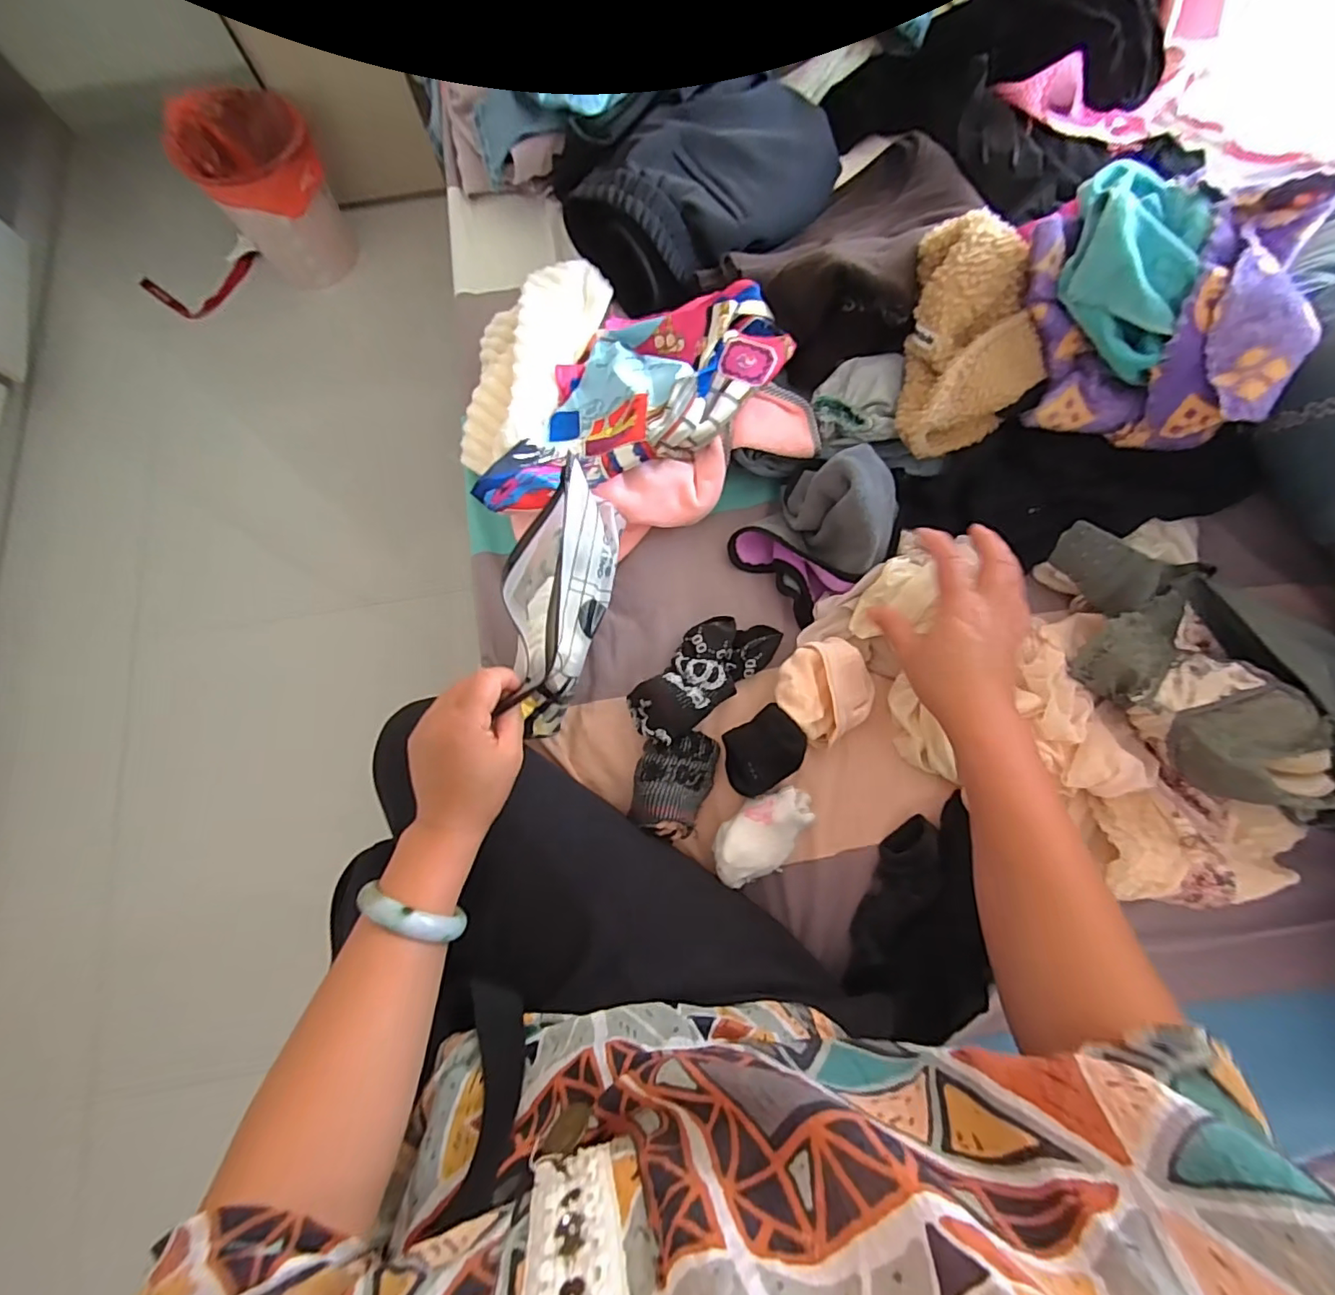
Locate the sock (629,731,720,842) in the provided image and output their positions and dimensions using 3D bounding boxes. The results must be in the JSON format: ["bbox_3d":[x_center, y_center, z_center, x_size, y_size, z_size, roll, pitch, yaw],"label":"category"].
[{"bbox_3d":[0.006,0.118,0.496,0.067,0.050,0.094,14,76,5],"label":"sock"}]

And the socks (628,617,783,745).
[{"bbox_3d":[0.034,0.019,0.511,0.155,0.031,0.065,-38,77,-24],"label":"socks"}]

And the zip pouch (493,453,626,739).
[{"bbox_3d":[-0.094,-0.035,0.483,0.082,0.106,0.219,10,87,4],"label":"zip pouch"}]

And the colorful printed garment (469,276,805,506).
[{"bbox_3d":[-0.041,-0.253,0.549,0.321,0.060,0.177,-18,75,-3],"label":"colorful printed garment"}]

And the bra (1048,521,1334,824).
[{"bbox_3d":[0.457,0.014,0.451,0.212,0.070,0.235,3,75,2],"label":"bra"}]

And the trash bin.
[{"bbox_3d":[-0.862,-0.997,1.262,0.240,0.306,0.228,0,75,1],"label":"trash bin"}]

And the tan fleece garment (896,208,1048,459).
[{"bbox_3d":[0.283,-0.272,0.511,0.126,0.104,0.187,7,75,3],"label":"tan fleece garment"}]

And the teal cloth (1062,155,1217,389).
[{"bbox_3d":[0.383,-0.333,0.470,0.090,0.079,0.178,12,76,5],"label":"teal cloth"}]

